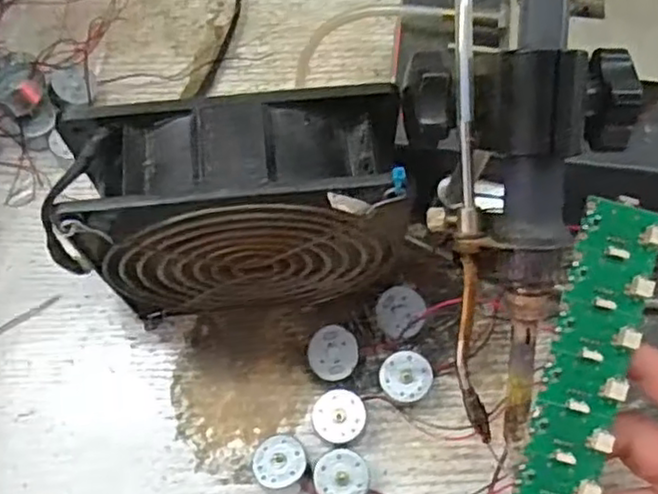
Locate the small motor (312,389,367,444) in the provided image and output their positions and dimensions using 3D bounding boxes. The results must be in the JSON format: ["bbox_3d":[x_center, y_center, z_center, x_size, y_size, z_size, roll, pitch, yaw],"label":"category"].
[{"bbox_3d":[0.005,0.076,0.304,0.023,0.013,0.022,0,67,0],"label":"small motor"}]

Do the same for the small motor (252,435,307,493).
[{"bbox_3d":[-0.021,0.095,0.293,0.022,0.018,0.025,2,67,2],"label":"small motor"}]

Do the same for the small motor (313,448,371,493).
[{"bbox_3d":[0.006,0.100,0.294,0.023,0.013,0.023,0,67,0],"label":"small motor"}]

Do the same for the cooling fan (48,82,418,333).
[{"bbox_3d":[-0.034,-0.009,0.280,0.119,0.122,0.046,-8,67,-3],"label":"cooling fan"}]

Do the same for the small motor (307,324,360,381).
[{"bbox_3d":[0.004,0.049,0.311,0.024,0.014,0.024,-3,81,22],"label":"small motor"}]

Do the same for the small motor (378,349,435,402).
[{"bbox_3d":[0.035,0.060,0.310,0.023,0.014,0.022,-10,67,-4],"label":"small motor"}]

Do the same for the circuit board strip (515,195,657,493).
[{"bbox_3d":[0.096,0.050,0.256,0.030,0.006,0.136,16,89,7],"label":"circuit board strip"}]

